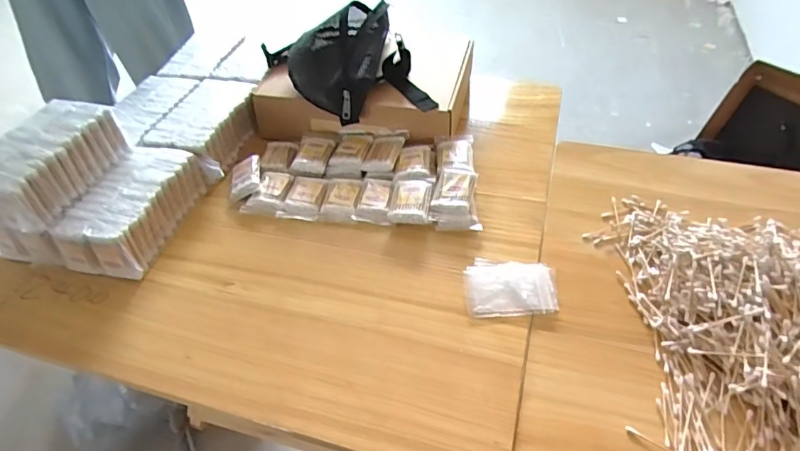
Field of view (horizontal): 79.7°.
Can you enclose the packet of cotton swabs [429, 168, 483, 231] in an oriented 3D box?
[{"bbox_3d":[0.082,-0.040,0.716,0.072,0.044,0.096,0,47,5],"label":"packet of cotton swabs"}]

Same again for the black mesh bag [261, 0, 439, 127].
[{"bbox_3d":[-0.100,-0.282,0.823,0.240,0.099,0.271,-15,48,-10],"label":"black mesh bag"}]

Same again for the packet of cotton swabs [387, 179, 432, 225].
[{"bbox_3d":[0.017,-0.040,0.714,0.058,0.020,0.088,6,48,10],"label":"packet of cotton swabs"}]

